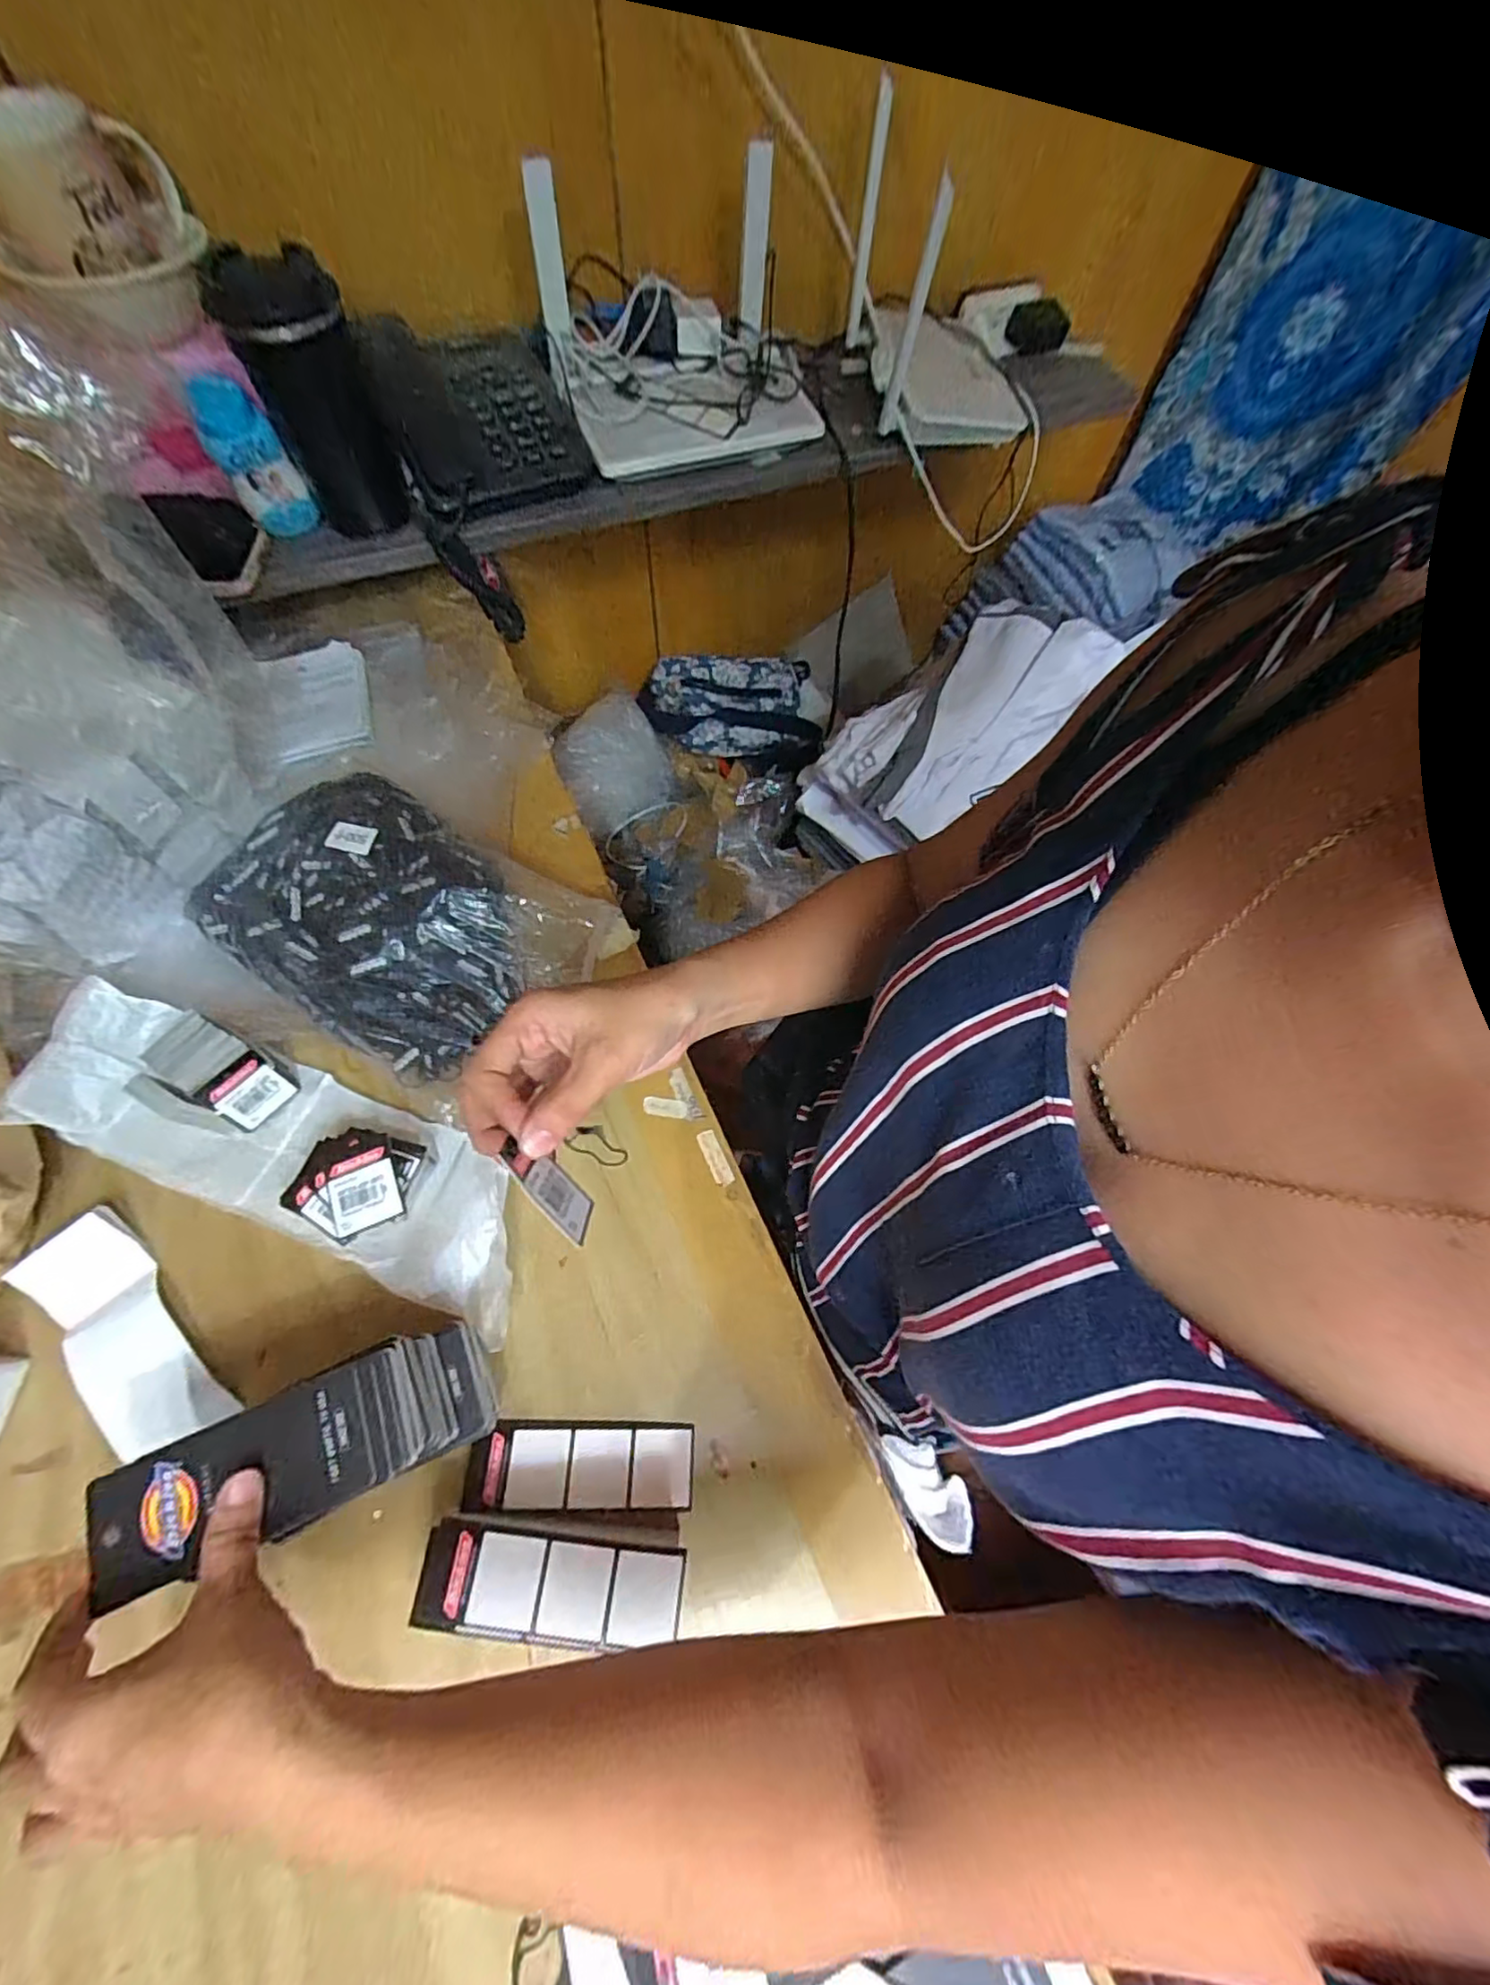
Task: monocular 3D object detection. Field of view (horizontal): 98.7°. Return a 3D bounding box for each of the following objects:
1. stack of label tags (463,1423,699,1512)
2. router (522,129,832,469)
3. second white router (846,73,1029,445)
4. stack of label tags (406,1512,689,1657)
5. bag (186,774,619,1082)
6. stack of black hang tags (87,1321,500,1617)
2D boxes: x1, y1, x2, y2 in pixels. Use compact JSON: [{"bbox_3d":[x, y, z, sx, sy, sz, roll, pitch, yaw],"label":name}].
[{"bbox_3d":[-0.091,0.256,0.346,0.123,0.012,0.040,-1,67,-2],"label":"stack of label tags"},{"bbox_3d":[-0.054,-0.616,0.575,0.241,0.149,0.195,-12,67,-8],"label":"router"},{"bbox_3d":[0.208,-0.681,0.618,0.166,0.171,0.224,-8,67,-5],"label":"second white router"},{"bbox_3d":[-0.092,0.285,0.315,0.121,0.034,0.041,5,67,0],"label":"stack of label tags"},{"bbox_3d":[-0.235,-0.048,0.438,0.240,0.057,0.165,29,69,10],"label":"bag"},{"bbox_3d":[-0.199,0.205,0.289,0.151,0.035,0.056,-13,67,-23],"label":"stack of black hang tags"}]

